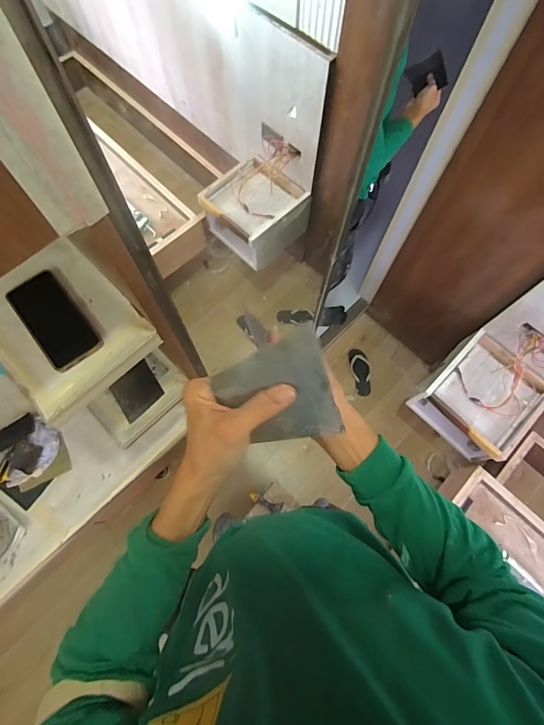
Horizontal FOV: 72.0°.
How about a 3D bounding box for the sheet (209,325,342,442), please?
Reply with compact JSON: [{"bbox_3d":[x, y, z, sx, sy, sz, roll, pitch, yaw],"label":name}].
[{"bbox_3d":[0.004,0.027,0.324,0.093,0.008,0.105,-16,112,5],"label":"sheet"}]

